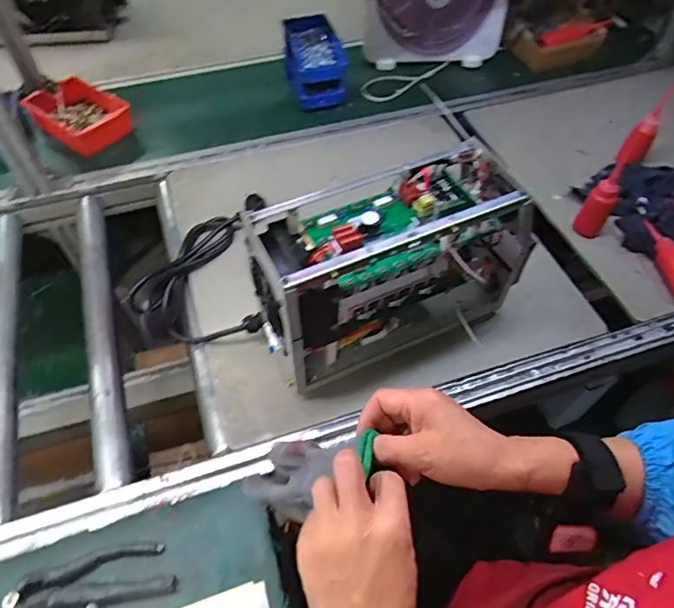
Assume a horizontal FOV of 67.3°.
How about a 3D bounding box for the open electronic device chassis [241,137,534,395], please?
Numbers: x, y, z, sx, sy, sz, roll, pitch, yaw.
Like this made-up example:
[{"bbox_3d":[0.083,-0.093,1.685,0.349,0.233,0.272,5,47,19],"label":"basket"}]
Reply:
[{"bbox_3d":[0.080,-0.056,0.719,0.380,0.247,0.177,-23,57,-16],"label":"open electronic device chassis"}]

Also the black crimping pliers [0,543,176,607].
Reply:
[{"bbox_3d":[-0.269,0.305,0.557,0.170,0.016,0.056,-10,54,-7],"label":"black crimping pliers"}]

